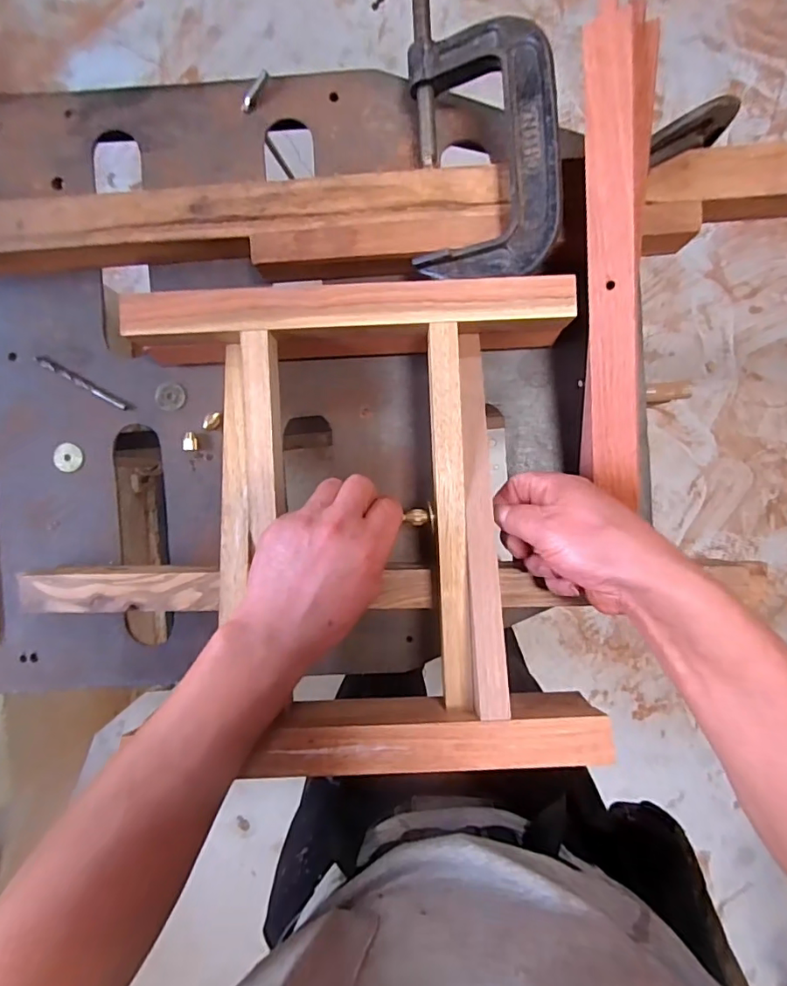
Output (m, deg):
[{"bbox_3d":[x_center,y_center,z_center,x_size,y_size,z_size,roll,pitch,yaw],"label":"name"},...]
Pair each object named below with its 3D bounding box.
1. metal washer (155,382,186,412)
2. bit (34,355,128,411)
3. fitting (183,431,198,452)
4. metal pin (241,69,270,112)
[{"bbox_3d":[-0.191,-0.083,0.435,0.026,0.004,0.024,0,91,0],"label":"metal washer"},{"bbox_3d":[-0.266,-0.094,0.433,0.089,0.006,0.008,30,91,-1],"label":"bit"},{"bbox_3d":[-0.172,-0.043,0.431,0.011,0.007,0.016,8,91,0],"label":"fitting"},{"bbox_3d":[-0.115,-0.334,0.423,0.008,0.010,0.033,39,91,-1],"label":"metal pin"}]

